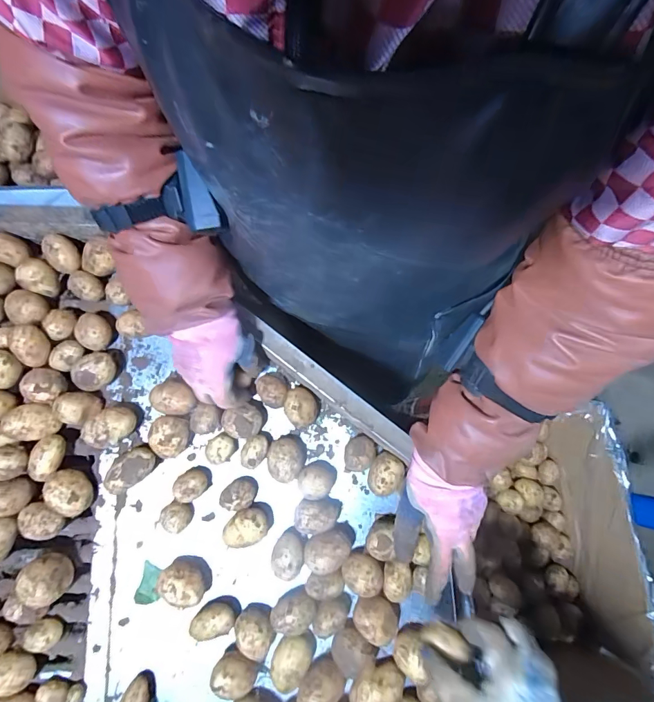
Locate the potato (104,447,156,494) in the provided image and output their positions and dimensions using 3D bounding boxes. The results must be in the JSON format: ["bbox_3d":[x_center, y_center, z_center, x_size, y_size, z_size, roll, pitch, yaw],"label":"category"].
[{"bbox_3d":[-0.236,0.144,0.488,0.057,0.040,0.037,-34,81,-8],"label":"potato"}]

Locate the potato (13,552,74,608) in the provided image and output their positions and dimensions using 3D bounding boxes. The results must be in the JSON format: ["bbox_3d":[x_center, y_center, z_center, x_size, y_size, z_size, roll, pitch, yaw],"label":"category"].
[{"bbox_3d":[-0.308,0.251,0.446,0.040,0.049,0.050,-32,81,-7],"label":"potato"}]

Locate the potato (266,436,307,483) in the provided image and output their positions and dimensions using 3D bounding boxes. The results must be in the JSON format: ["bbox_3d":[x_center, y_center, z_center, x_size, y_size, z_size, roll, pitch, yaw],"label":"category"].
[{"bbox_3d":[-0.052,0.136,0.506,0.046,0.035,0.053,12,78,1],"label":"potato"}]

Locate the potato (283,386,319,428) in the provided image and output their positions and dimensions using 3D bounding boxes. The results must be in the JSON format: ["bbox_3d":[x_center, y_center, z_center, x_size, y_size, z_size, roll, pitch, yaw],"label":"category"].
[{"bbox_3d":[-0.033,0.072,0.507,0.041,0.037,0.048,0,78,-2],"label":"potato"}]

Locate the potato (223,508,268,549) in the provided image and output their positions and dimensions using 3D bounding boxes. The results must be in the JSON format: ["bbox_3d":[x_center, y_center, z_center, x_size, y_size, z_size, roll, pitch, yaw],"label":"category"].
[{"bbox_3d":[-0.099,0.214,0.488,0.055,0.038,0.040,-22,80,-6],"label":"potato"}]

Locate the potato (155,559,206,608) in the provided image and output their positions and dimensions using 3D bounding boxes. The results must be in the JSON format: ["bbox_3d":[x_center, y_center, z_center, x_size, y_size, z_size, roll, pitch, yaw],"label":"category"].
[{"bbox_3d":[-0.166,0.269,0.469,0.042,0.046,0.050,-37,82,-8],"label":"potato"}]

